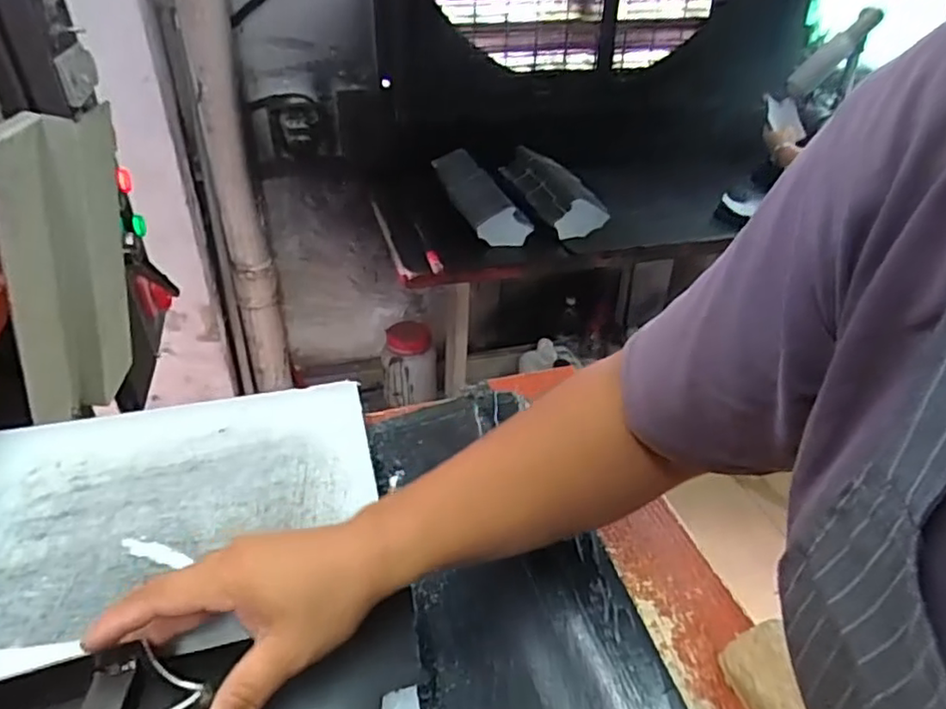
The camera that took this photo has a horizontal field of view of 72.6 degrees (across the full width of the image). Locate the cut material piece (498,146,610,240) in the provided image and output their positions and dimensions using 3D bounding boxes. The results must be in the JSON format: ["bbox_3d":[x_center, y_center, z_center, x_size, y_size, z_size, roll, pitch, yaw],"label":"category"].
[{"bbox_3d":[0.198,-0.427,1.685,0.141,0.096,0.430,-8,35,-16],"label":"cut material piece"}]

